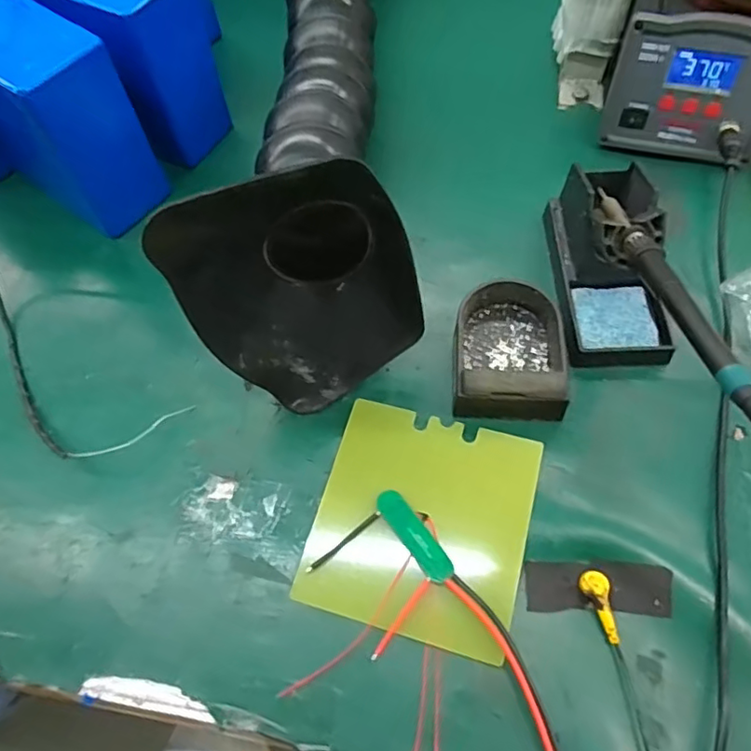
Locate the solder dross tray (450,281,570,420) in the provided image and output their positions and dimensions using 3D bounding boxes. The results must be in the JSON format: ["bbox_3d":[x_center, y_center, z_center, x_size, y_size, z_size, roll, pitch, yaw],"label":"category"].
[{"bbox_3d":[0.096,-0.022,0.418,0.079,0.037,0.108,6,63,5],"label":"solder dross tray"}]

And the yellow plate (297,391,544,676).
[{"bbox_3d":[0.030,0.092,0.380,0.131,0.005,0.139,14,64,11],"label":"yellow plate"}]

